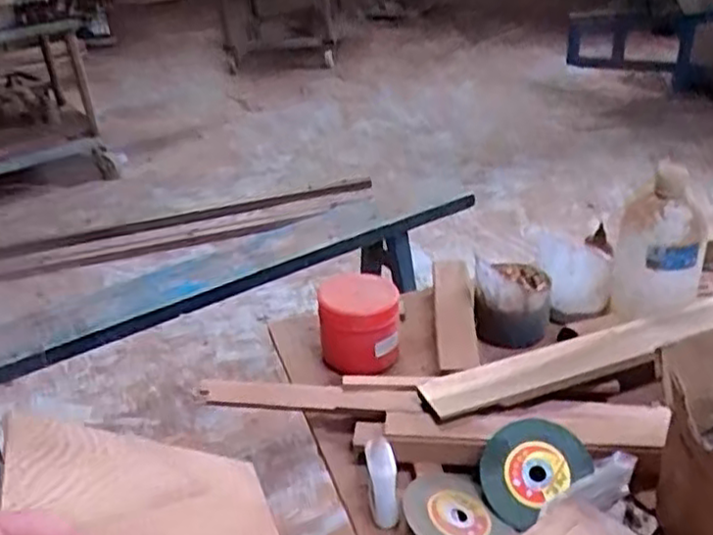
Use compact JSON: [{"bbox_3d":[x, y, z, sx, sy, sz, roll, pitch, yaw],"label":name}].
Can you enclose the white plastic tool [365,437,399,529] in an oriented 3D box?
[{"bbox_3d":[0.023,0.197,0.663,0.024,0.082,0.044,-7,31,-3],"label":"white plastic tool"}]

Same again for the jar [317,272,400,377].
[{"bbox_3d":[0.004,0.069,0.865,0.090,0.095,0.085,-4,30,2],"label":"jar"}]

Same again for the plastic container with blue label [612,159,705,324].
[{"bbox_3d":[0.360,-0.025,0.856,0.094,0.188,0.076,4,21,12],"label":"plastic container with blue label"}]

